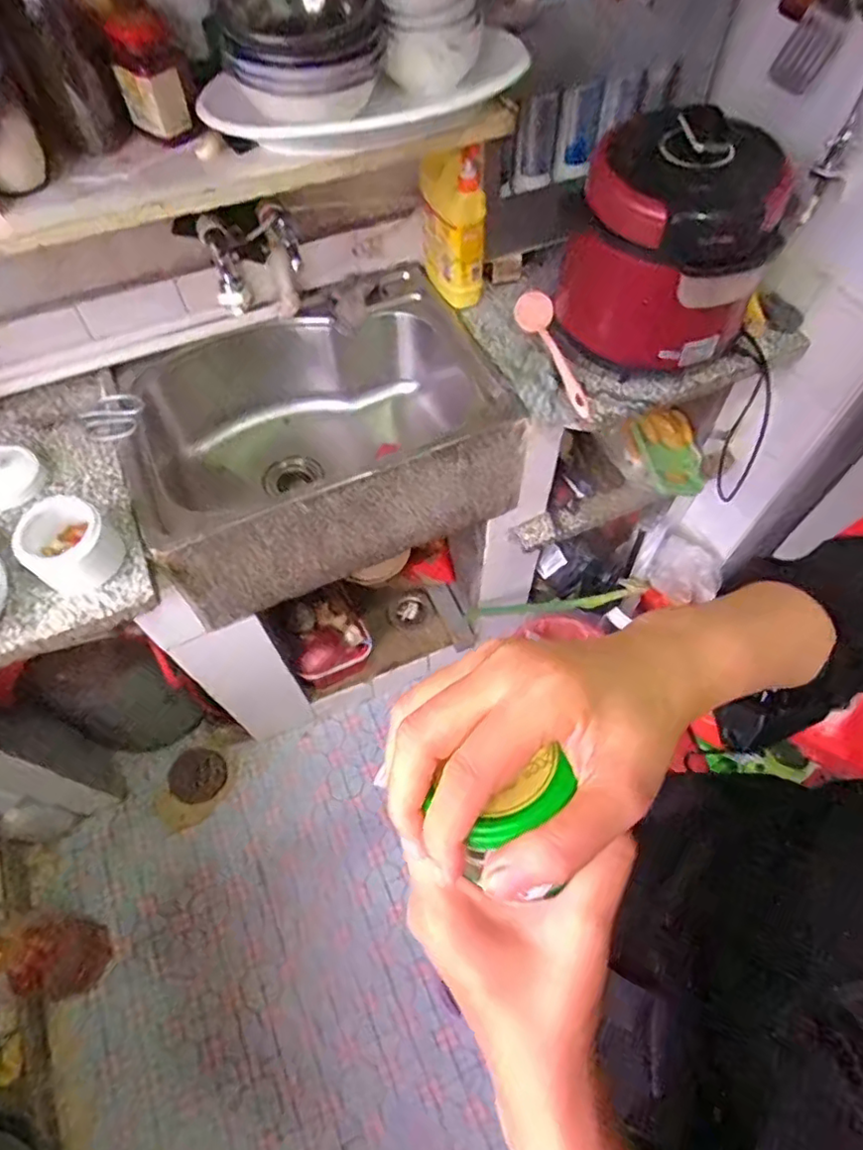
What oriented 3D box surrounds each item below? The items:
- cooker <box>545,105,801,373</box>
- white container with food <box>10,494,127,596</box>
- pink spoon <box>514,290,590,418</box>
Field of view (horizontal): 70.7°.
[{"bbox_3d":[0.329,-0.452,0.830,0.245,0.296,0.233,28,63,15],"label":"cooker"},{"bbox_3d":[-0.445,-0.038,0.751,0.100,0.076,0.082,-41,67,-21],"label":"white container with food"},{"bbox_3d":[0.192,-0.340,0.937,0.050,0.031,0.221,-19,74,-10],"label":"pink spoon"}]

